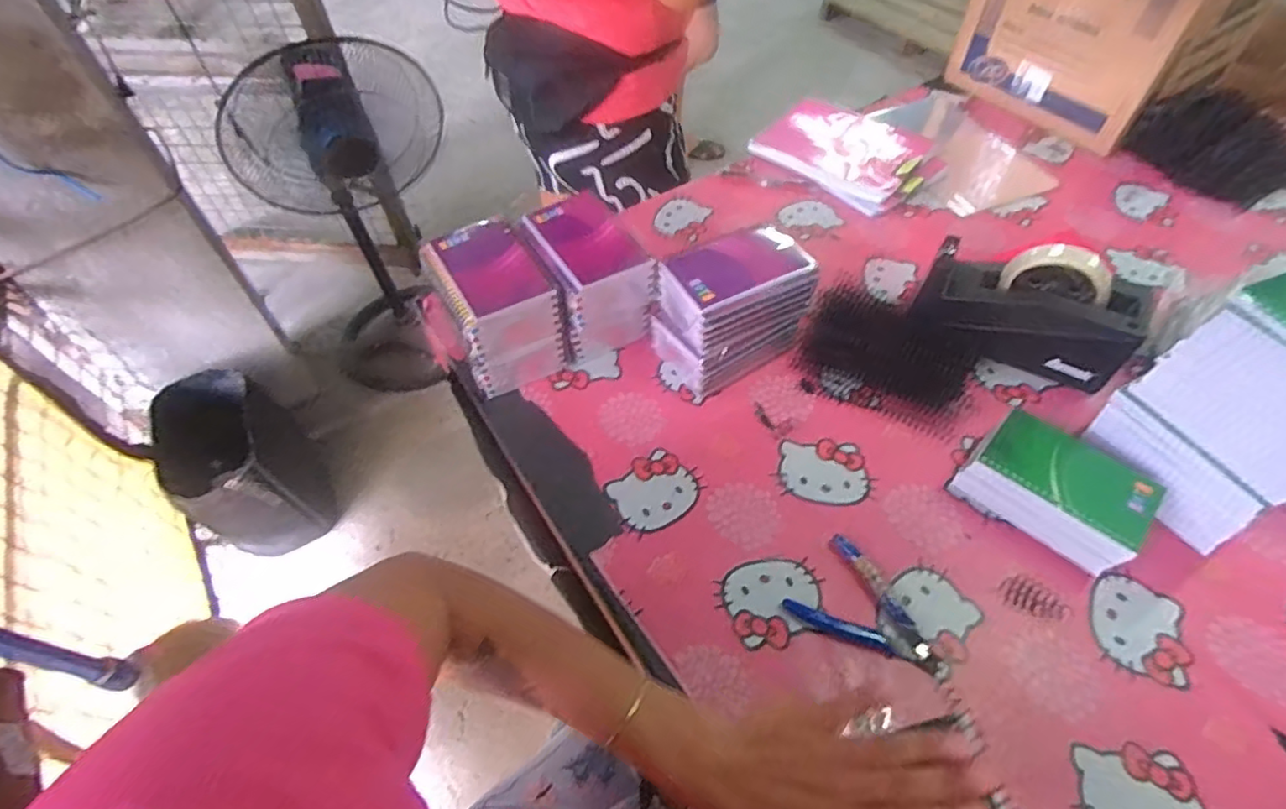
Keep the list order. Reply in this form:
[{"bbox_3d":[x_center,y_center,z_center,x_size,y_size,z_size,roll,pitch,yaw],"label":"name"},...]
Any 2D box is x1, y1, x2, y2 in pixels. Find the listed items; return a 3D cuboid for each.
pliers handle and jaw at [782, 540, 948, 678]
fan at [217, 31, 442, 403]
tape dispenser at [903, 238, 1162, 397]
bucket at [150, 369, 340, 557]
[{"bbox_3d":[0.200,0.162,0.517,0.017,0.010,0.129,-24,58,-16],"label":"pliers handle and jaw"},{"bbox_3d":[-0.683,-0.432,1.537,0.313,0.818,0.387,22,58,17],"label":"fan"},{"bbox_3d":[0.392,-0.102,0.648,0.192,0.105,0.086,29,59,18],"label":"tape dispenser"},{"bbox_3d":[-0.861,0.135,1.391,0.249,0.327,0.353,-39,62,-23],"label":"bucket"}]

